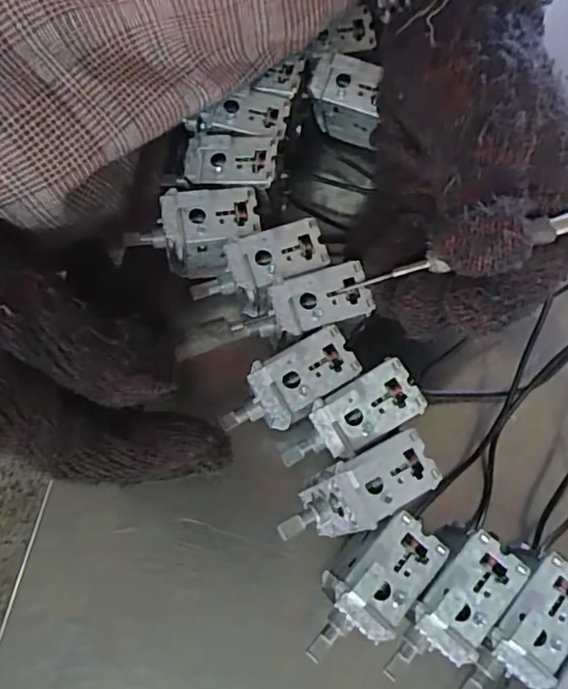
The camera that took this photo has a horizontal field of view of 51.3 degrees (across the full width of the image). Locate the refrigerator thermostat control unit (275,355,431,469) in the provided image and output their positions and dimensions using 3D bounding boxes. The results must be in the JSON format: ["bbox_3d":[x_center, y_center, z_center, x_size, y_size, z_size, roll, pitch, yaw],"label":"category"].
[{"bbox_3d":[0.023,0.027,0.218,0.054,0.022,0.022,-27,82,-2],"label":"refrigerator thermostat control unit"}]

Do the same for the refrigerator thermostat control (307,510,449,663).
[{"bbox_3d":[0.028,0.082,0.198,0.028,0.024,0.053,37,73,13],"label":"refrigerator thermostat control"}]

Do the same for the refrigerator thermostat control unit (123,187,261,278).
[{"bbox_3d":[-0.038,-0.046,0.251,0.054,0.041,0.019,-10,69,-4],"label":"refrigerator thermostat control unit"}]

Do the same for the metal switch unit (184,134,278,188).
[{"bbox_3d":[-0.022,-0.077,0.246,0.037,0.010,0.019,8,69,3],"label":"metal switch unit"}]

